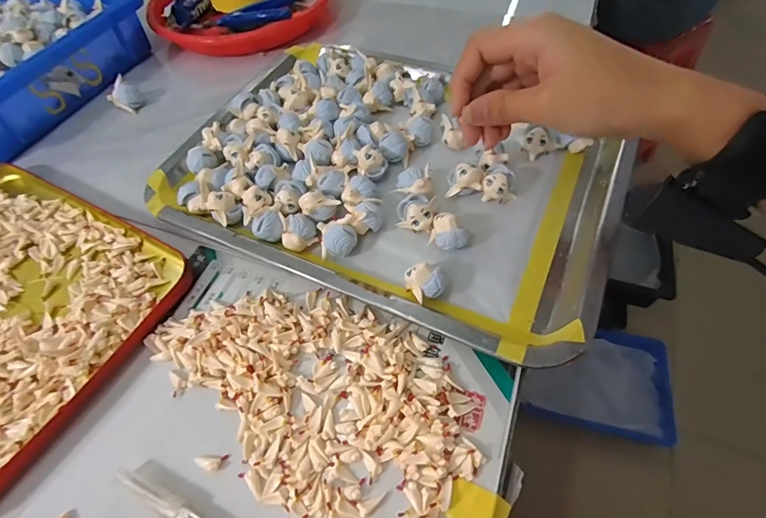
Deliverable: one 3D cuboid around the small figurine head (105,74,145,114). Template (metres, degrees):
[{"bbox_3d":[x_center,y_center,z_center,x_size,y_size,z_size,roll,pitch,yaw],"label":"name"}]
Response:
[{"bbox_3d":[-0.262,-0.166,0.421,0.024,0.027,0.024,17,59,12],"label":"small figurine head"}]

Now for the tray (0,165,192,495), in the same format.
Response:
[{"bbox_3d":[-0.295,0.029,0.299,0.261,0.019,0.199,24,61,16],"label":"tray"}]

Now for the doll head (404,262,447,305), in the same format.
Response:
[{"bbox_3d":[0.028,0.017,0.272,0.024,0.022,0.023,-8,57,-3],"label":"doll head"}]

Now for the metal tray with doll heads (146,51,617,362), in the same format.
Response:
[{"bbox_3d":[0.008,-0.079,0.338,0.337,0.028,0.249,22,60,15],"label":"metal tray with doll heads"}]

